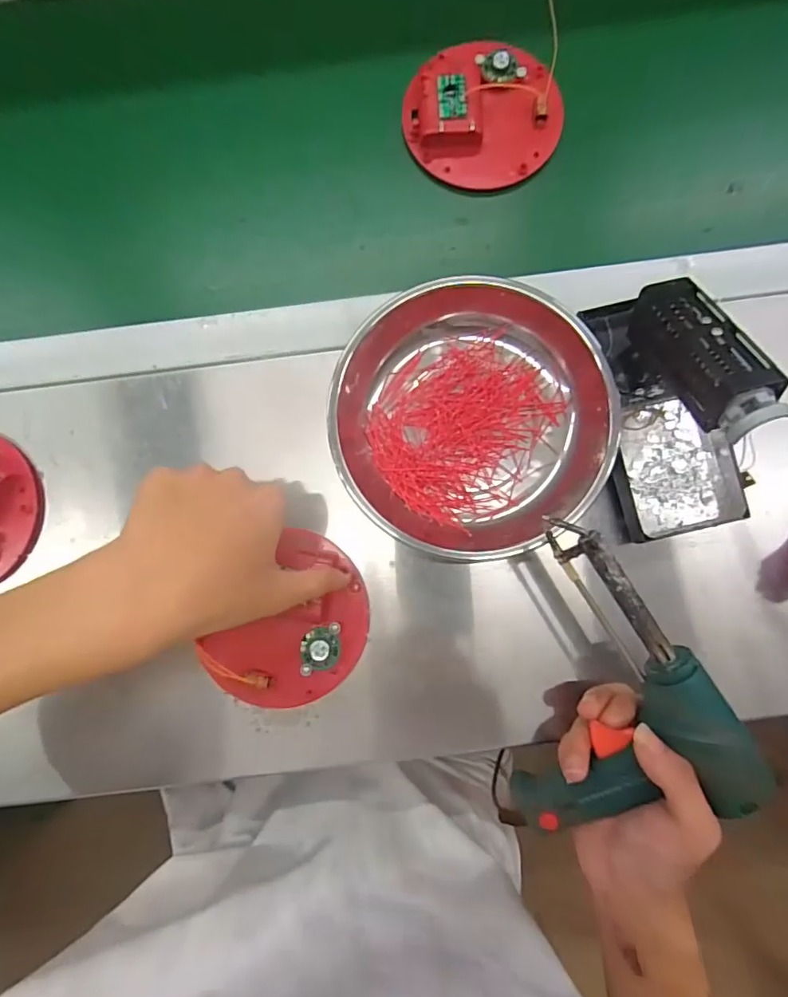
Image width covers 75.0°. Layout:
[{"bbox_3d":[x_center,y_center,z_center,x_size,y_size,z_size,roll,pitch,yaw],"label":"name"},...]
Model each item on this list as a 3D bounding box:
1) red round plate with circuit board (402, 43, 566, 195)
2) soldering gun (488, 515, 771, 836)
[{"bbox_3d":[0.069,-0.299,0.399,0.118,0.025,0.103,20,85,4],"label":"red round plate with circuit board"},{"bbox_3d":[0.146,0.131,0.314,0.138,0.045,0.215,15,106,22],"label":"soldering gun"}]

